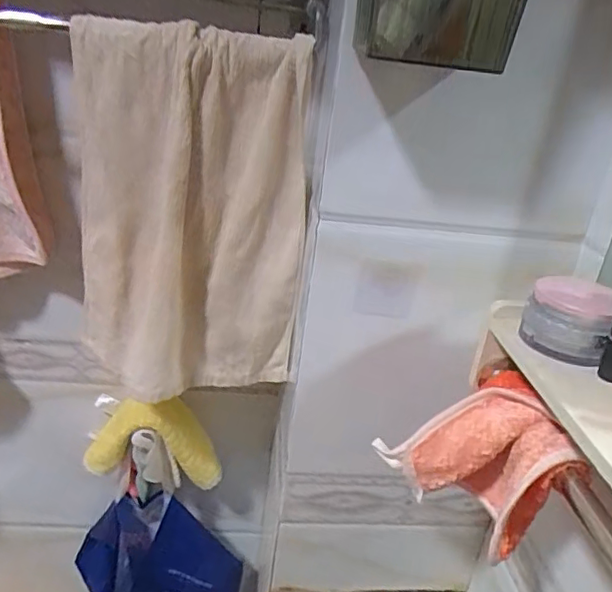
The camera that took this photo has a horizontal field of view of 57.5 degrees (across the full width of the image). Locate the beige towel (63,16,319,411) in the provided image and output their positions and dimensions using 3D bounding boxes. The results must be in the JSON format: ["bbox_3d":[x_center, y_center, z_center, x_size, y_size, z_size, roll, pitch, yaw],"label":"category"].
[{"bbox_3d":[-0.125,-0.068,0.602,0.240,0.383,0.065,6,24,-3],"label":"beige towel"}]

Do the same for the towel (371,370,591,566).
[{"bbox_3d":[0.155,0.146,0.478,0.121,0.120,0.139,-11,30,-36],"label":"towel"}]

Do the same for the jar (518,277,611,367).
[{"bbox_3d":[0.225,0.017,0.476,0.065,0.055,0.076,20,27,27],"label":"jar"}]

